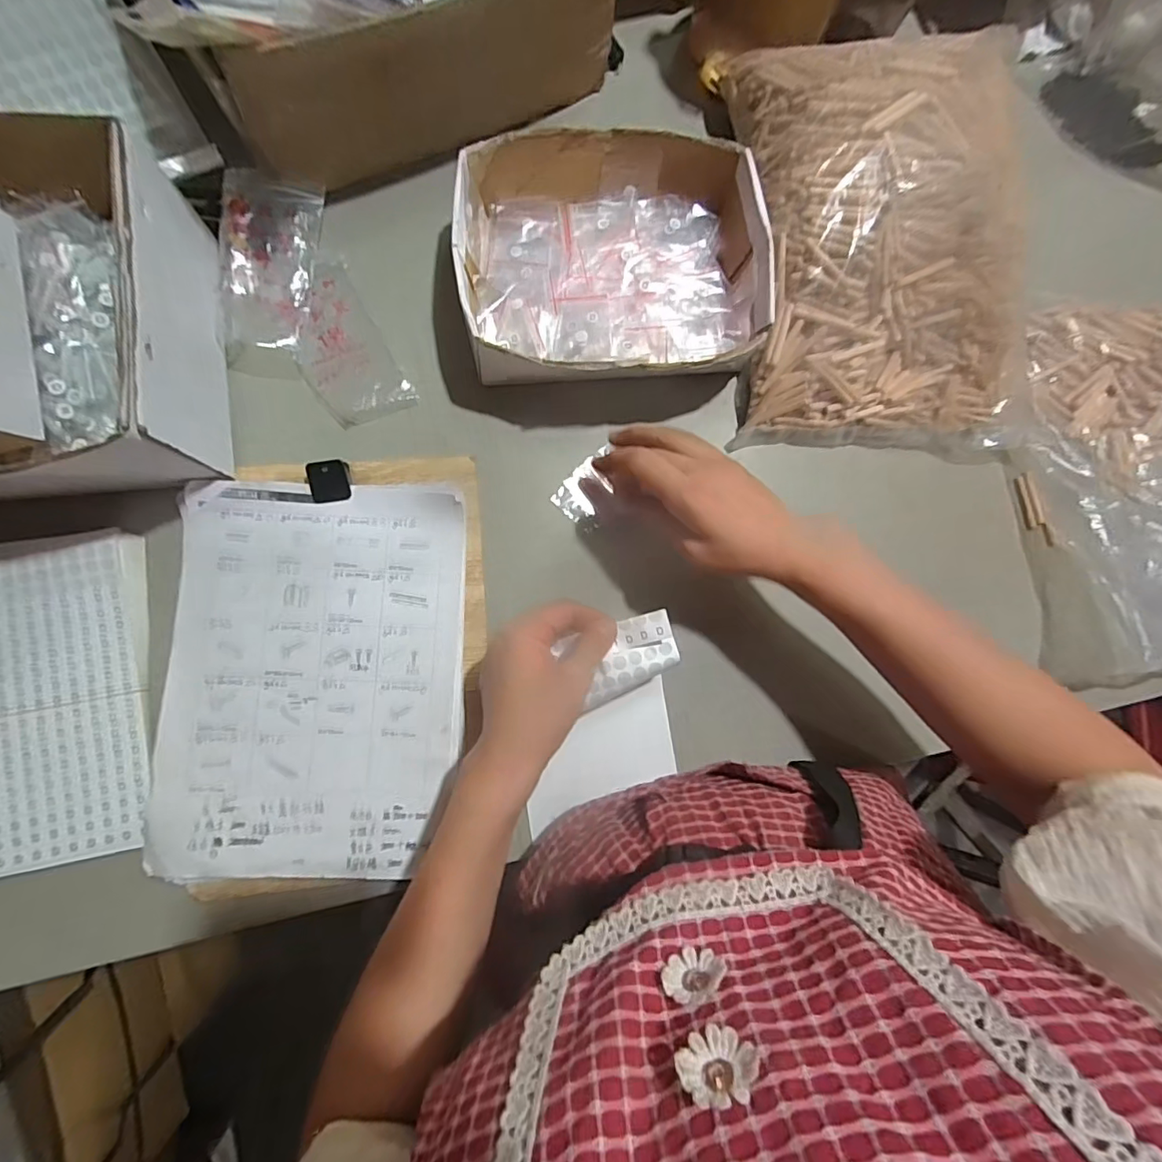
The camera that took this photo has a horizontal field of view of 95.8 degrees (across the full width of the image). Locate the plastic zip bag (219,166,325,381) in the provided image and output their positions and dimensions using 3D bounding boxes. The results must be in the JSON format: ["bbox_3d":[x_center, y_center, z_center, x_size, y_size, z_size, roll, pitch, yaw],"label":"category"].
[{"bbox_3d":[-0.244,-0.239,0.408,0.067,0.015,0.150,5,92,-14],"label":"plastic zip bag"}]

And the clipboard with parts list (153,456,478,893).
[{"bbox_3d":[-0.192,0.063,0.401,0.222,0.023,0.314,1,87,-6],"label":"clipboard with parts list"}]

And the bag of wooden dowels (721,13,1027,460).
[{"bbox_3d":[0.262,-0.279,0.431,0.247,0.072,0.312,1,87,-6],"label":"bag of wooden dowels"}]

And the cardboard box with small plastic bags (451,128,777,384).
[{"bbox_3d":[0.026,-0.253,0.425,0.236,0.063,0.198,-6,87,-7],"label":"cardboard box with small plastic bags"}]

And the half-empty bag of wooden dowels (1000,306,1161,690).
[{"bbox_3d":[0.514,-0.086,0.446,0.243,0.106,0.331,-4,87,-7],"label":"half-empty bag of wooden dowels"}]

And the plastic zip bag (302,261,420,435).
[{"bbox_3d":[-0.194,-0.188,0.422,0.069,0.013,0.125,-28,90,-7],"label":"plastic zip bag"}]

